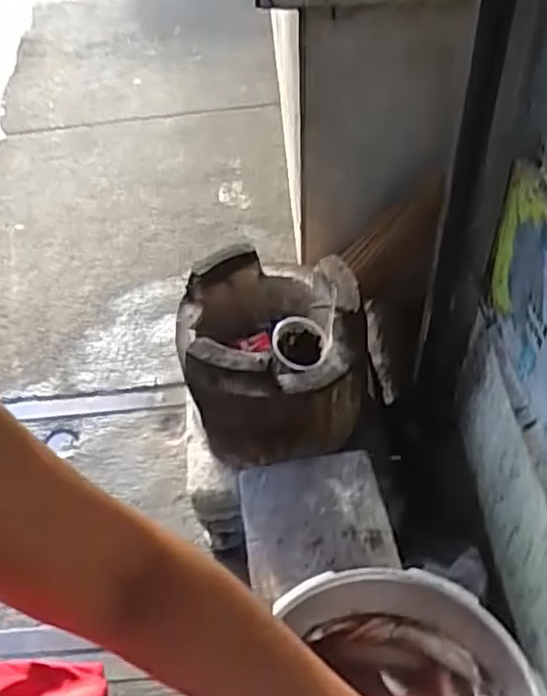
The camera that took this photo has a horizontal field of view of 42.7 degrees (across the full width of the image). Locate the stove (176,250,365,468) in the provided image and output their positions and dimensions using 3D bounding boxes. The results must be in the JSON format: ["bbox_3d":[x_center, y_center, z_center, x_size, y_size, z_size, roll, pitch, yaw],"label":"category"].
[{"bbox_3d":[-0.002,0.008,1.299,0.310,0.272,0.309,-10,48,-6],"label":"stove"}]

